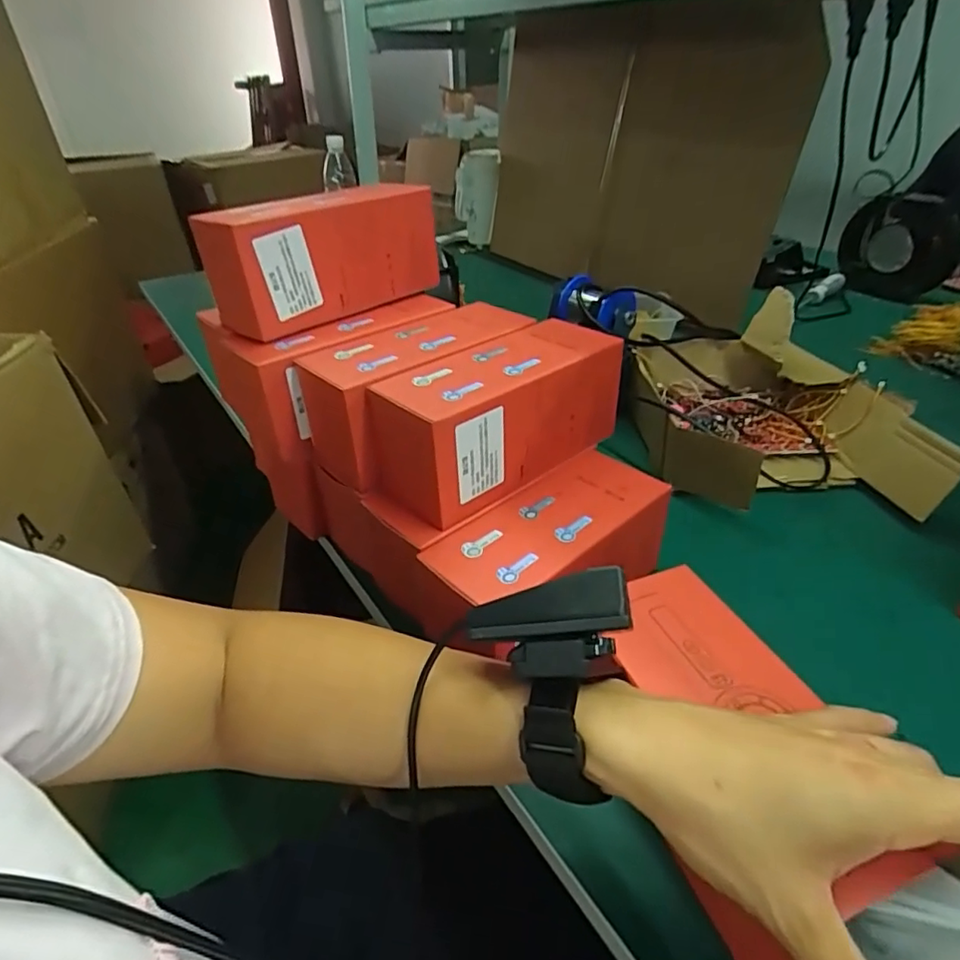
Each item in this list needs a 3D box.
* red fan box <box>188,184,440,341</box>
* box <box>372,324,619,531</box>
[{"bbox_3d":[-0.129,-0.197,0.494,0.080,0.093,0.198,28,45,35],"label":"red fan box"},{"bbox_3d":[0.013,-0.046,0.440,0.191,0.092,0.086,-24,41,-28],"label":"box"}]

